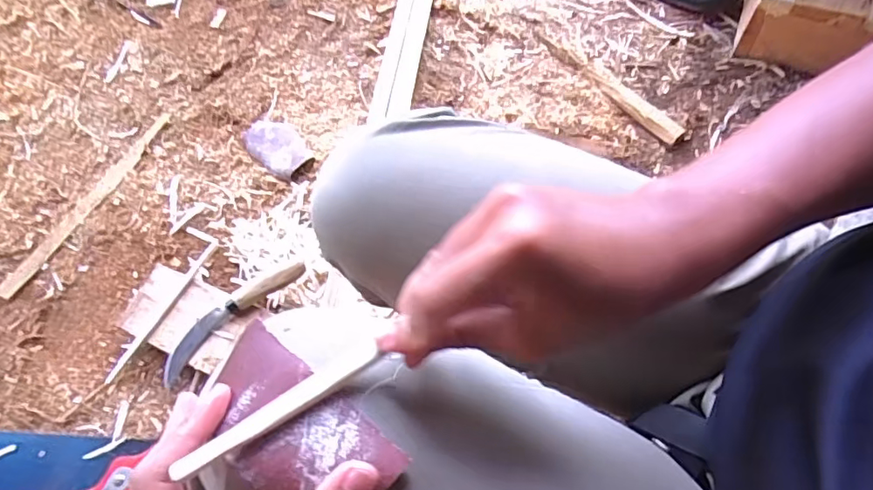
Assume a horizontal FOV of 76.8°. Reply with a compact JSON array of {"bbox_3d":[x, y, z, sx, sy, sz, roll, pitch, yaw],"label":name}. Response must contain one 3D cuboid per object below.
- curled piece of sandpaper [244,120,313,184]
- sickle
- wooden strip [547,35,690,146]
[{"bbox_3d":[-0.220,-0.135,0.777,0.120,0.020,0.066,42,73,13],"label":"curled piece of sandpaper"},{"bbox_3d":[-0.246,0.082,0.653,0.201,0.033,0.037,-41,77,-13],"label":"sickle"},{"bbox_3d":[0.274,-0.250,0.866,0.038,0.013,0.259,-42,76,-16],"label":"wooden strip"}]

